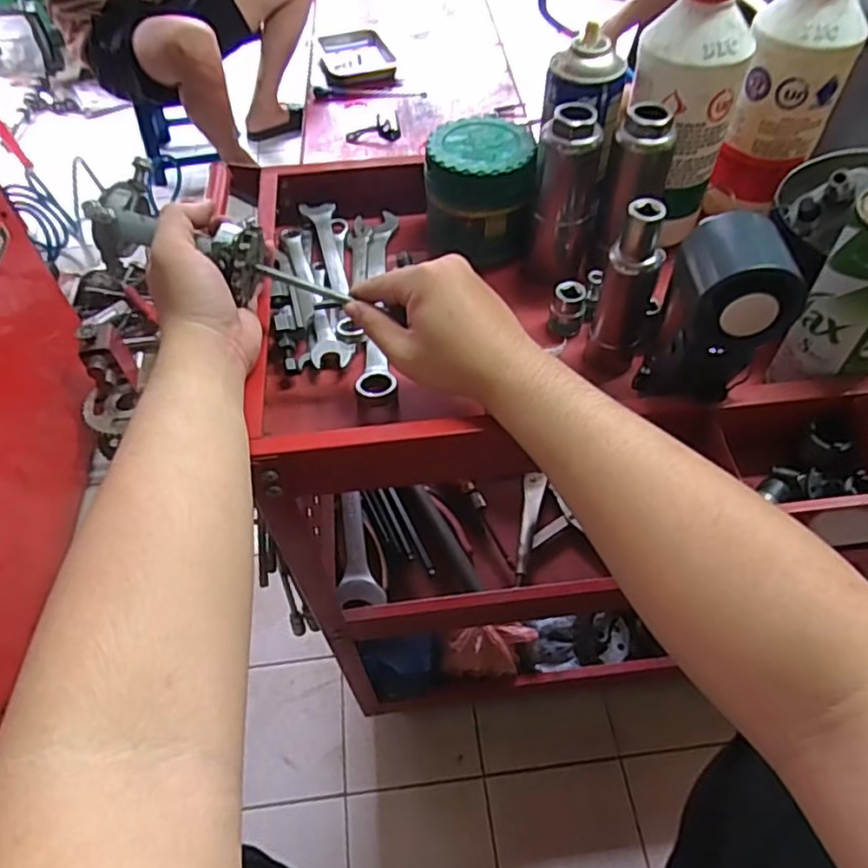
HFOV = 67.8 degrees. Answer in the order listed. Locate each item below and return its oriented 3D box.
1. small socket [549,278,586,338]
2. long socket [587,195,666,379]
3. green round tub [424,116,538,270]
[{"bbox_3d":[0.115,-0.108,0.549,0.027,0.038,0.029,17,56,15],"label":"small socket"},{"bbox_3d":[0.147,-0.103,0.489,0.029,0.147,0.033,-38,60,-23],"label":"long socket"},{"bbox_3d":[0.041,-0.229,0.604,0.095,0.085,0.105,-2,53,1],"label":"green round tub"}]

